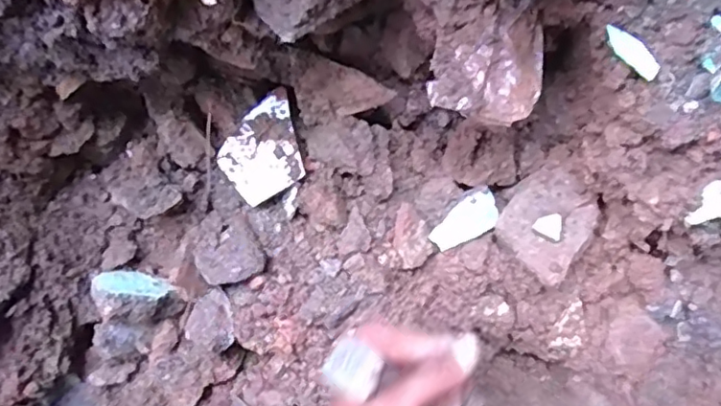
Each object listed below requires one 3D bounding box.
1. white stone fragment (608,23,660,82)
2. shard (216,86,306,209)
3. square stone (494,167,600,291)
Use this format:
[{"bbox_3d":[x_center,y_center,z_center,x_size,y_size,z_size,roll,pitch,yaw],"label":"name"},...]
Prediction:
[{"bbox_3d":[0.160,-0.089,0.356,0.038,0.005,0.014,43,105,8],"label":"white stone fragment"},{"bbox_3d":[-0.069,-0.039,0.449,0.071,0.010,0.060,-41,86,8],"label":"shard"},{"bbox_3d":[0.137,0.012,0.442,0.060,0.015,0.084,33,65,16],"label":"square stone"}]

